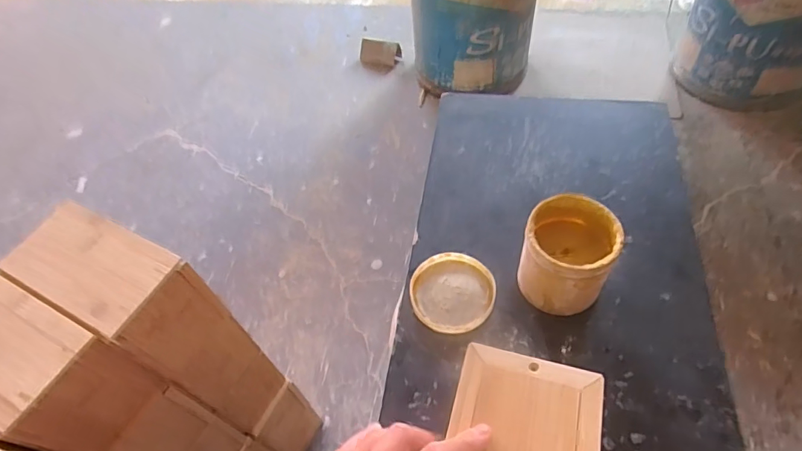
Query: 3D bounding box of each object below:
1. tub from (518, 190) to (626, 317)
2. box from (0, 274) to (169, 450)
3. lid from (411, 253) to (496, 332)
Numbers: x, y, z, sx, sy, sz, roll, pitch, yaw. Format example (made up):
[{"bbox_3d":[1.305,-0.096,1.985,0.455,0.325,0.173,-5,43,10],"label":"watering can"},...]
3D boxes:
[{"bbox_3d":[0.156,0.031,0.451,0.079,0.089,0.077,-3,54,4],"label":"tub"},{"bbox_3d":[-0.298,0.113,0.391,0.149,0.103,0.084,23,59,20],"label":"box"},{"bbox_3d":[0.052,0.066,0.486,0.084,0.010,0.083,-3,54,4],"label":"lid"}]

